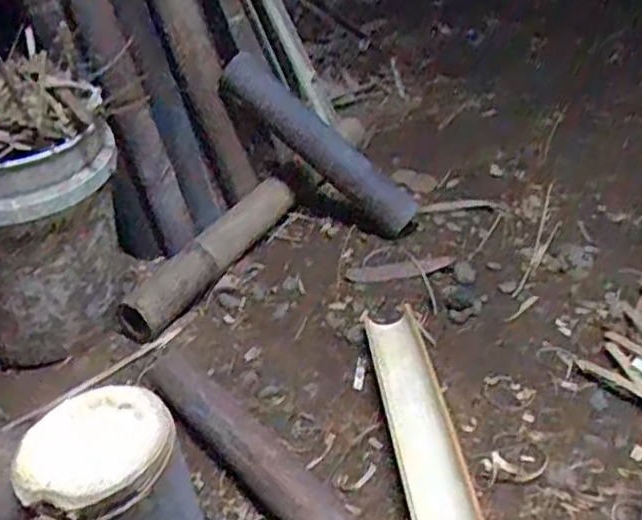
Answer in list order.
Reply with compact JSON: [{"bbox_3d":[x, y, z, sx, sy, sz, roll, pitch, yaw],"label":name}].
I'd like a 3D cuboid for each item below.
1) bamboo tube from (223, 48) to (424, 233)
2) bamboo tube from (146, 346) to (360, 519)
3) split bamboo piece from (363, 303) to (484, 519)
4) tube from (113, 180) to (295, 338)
[{"bbox_3d":[-0.011,-0.212,1.295,0.441,0.093,0.082,42,50,9],"label":"bamboo tube"},{"bbox_3d":[-0.071,0.251,0.878,0.068,0.071,0.487,-29,38,-28],"label":"bamboo tube"},{"bbox_3d":[0.128,0.219,0.878,0.086,0.062,0.477,-8,33,0],"label":"split bamboo piece"},{"bbox_3d":[-0.190,-0.017,1.247,0.086,0.093,0.420,13,39,29],"label":"tube"}]

